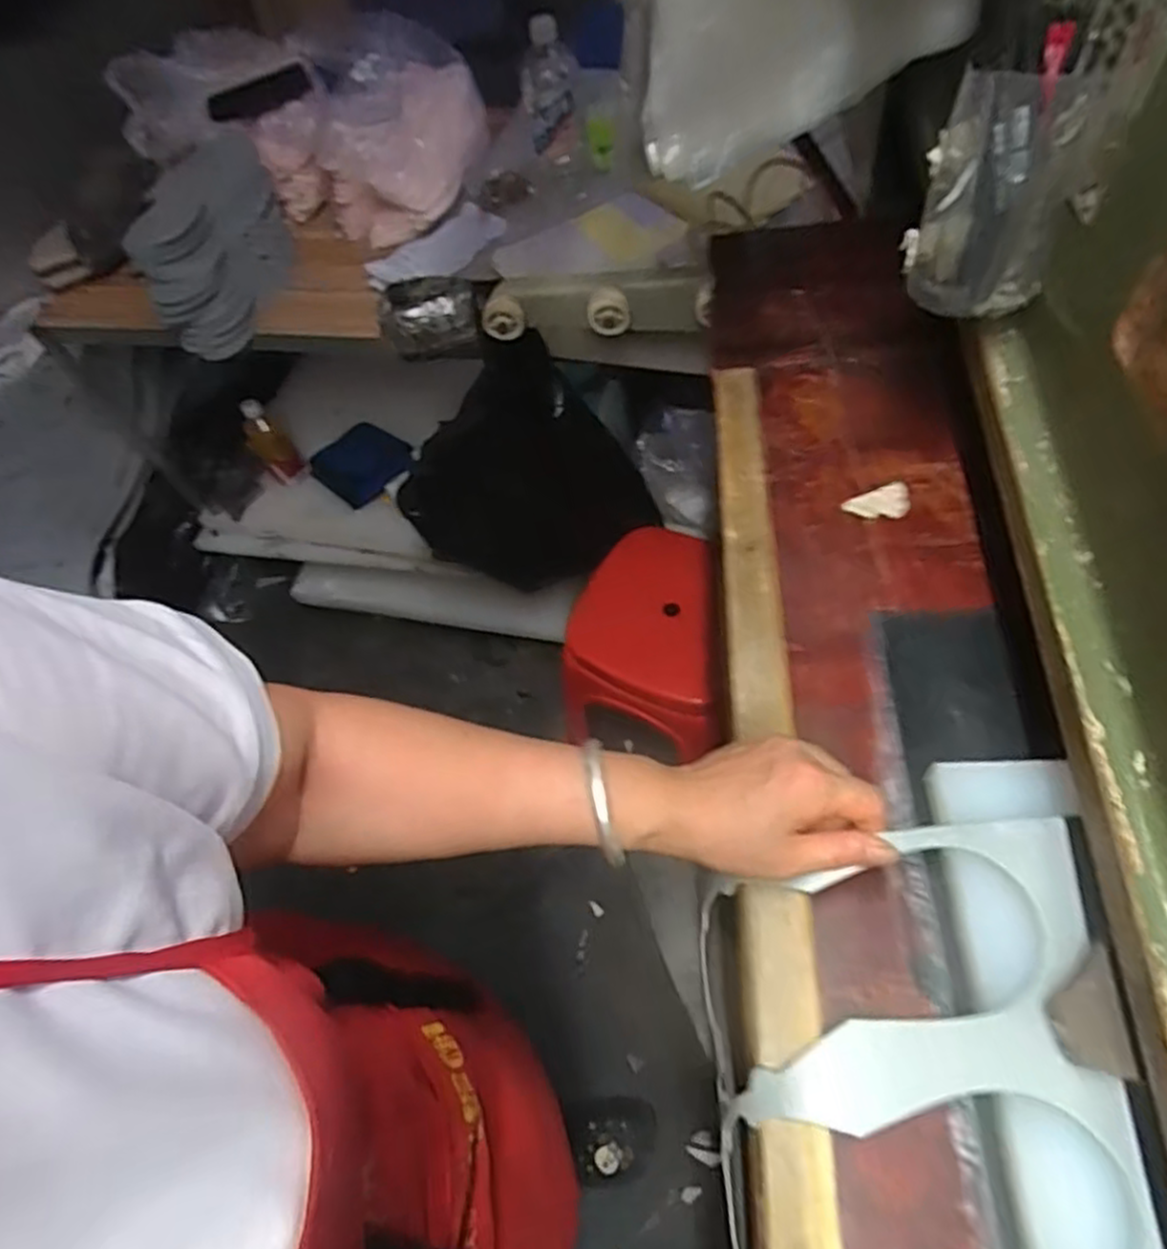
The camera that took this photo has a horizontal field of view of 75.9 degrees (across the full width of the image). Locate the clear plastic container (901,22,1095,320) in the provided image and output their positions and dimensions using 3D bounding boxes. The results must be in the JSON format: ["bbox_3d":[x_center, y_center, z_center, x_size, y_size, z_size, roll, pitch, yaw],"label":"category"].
[{"bbox_3d":[0.234,-0.245,0.420,0.079,0.109,0.075,24,64,15],"label":"clear plastic container"}]

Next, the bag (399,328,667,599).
[{"bbox_3d":[-0.082,-0.194,1.013,0.338,0.409,0.060,-1,60,2],"label":"bag"}]

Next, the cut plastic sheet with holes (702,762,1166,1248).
[{"bbox_3d":[0.141,0.332,0.283,0.186,0.044,0.588,-3,59,15],"label":"cut plastic sheet with holes"}]

